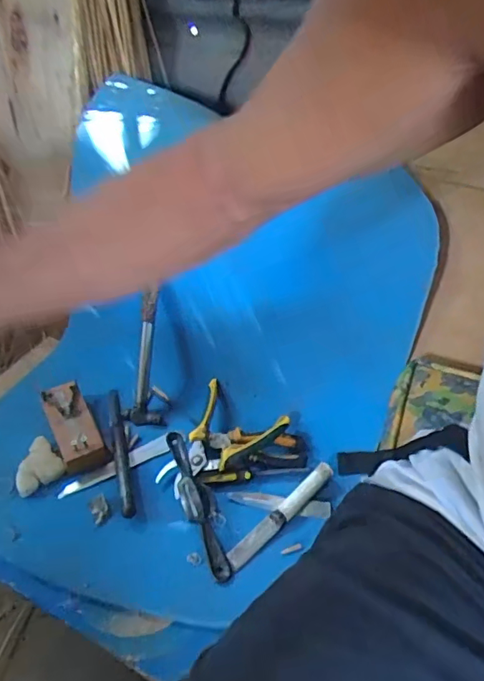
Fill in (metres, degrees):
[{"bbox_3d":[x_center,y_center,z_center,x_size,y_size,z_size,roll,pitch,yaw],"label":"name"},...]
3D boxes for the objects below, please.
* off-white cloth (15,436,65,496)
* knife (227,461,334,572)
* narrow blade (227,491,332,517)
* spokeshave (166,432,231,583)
[{"bbox_3d":[-0.272,0.165,0.659,0.059,0.020,0.069,-27,48,-28],"label":"off-white cloth"},{"bbox_3d":[0.053,0.219,0.641,0.185,0.016,0.023,-32,50,-31],"label":"knife"},{"bbox_3d":[0.051,0.215,0.662,0.136,0.005,0.025,8,39,-2],"label":"narrow blade"},{"bbox_3d":[-0.060,0.204,0.639,0.033,0.033,0.197,-13,43,-15],"label":"spokeshave"}]

